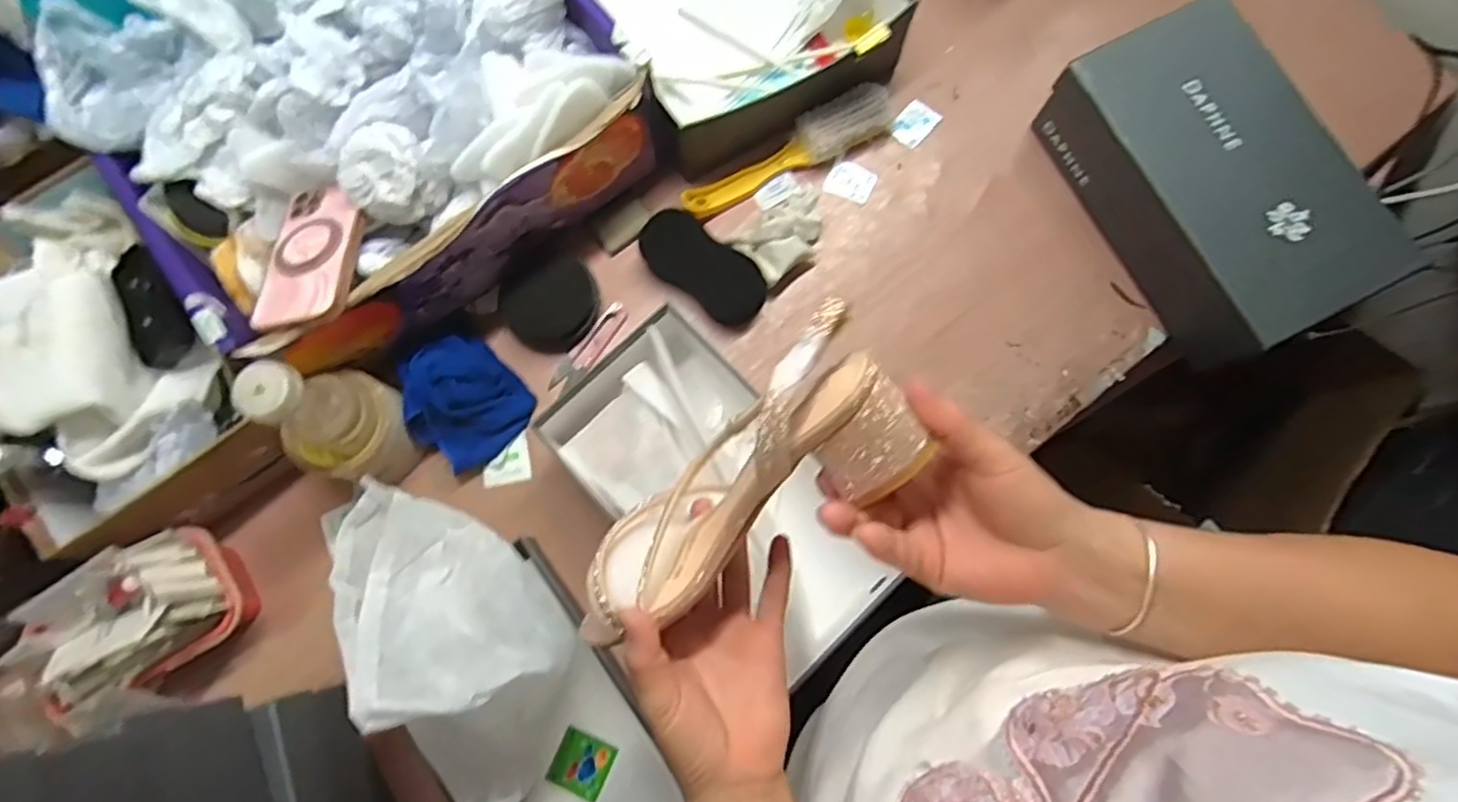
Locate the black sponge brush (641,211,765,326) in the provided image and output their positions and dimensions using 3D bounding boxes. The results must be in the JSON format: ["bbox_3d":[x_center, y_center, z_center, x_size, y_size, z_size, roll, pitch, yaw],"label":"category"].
[{"bbox_3d":[-0.024,-0.128,0.667,0.129,0.032,0.058,37,81,-5],"label":"black sponge brush"}]

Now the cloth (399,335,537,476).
[{"bbox_3d":[-0.244,-0.002,0.636,0.100,0.049,0.104,-44,81,-8],"label":"cloth"}]

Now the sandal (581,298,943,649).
[{"bbox_3d":[0.007,0.043,0.370,0.191,0.101,0.080,-40,78,32],"label":"sandal"}]

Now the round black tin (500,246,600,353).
[{"bbox_3d":[-0.168,-0.096,0.659,0.082,0.030,0.086,0,78,1],"label":"round black tin"}]

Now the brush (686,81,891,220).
[{"bbox_3d":[0.058,-0.243,0.689,0.226,0.034,0.048,-28,79,-5],"label":"brush"}]

